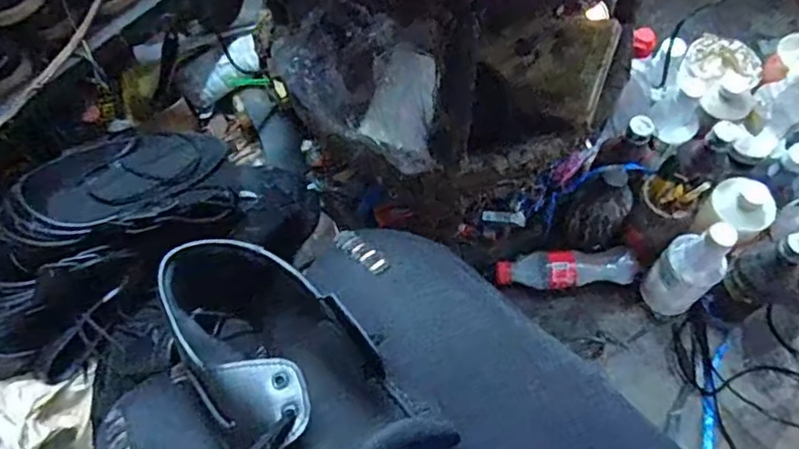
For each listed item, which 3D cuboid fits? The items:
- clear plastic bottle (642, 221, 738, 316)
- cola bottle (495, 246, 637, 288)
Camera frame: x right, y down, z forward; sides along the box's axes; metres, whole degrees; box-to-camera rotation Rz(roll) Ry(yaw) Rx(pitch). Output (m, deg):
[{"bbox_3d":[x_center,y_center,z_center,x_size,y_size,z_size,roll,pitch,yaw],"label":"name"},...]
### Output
[{"bbox_3d":[0.357,0.058,0.752,0.060,0.176,0.069,-40,69,-15],"label":"clear plastic bottle"},{"bbox_3d":[0.236,0.064,0.821,0.174,0.052,0.051,-6,65,1],"label":"cola bottle"}]

